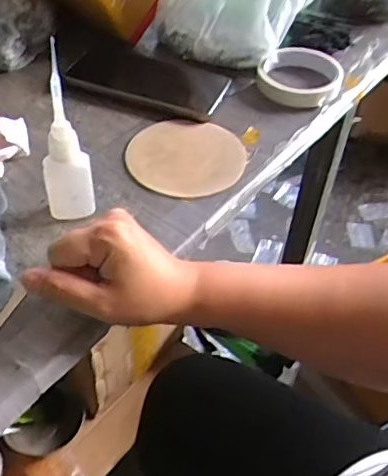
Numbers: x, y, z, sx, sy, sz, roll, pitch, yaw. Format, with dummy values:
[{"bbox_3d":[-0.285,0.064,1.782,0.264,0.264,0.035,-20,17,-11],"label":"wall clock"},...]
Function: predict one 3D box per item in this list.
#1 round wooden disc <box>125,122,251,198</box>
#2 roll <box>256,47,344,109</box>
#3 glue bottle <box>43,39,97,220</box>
[{"bbox_3d":[-0.007,-0.075,0.528,0.106,0.007,0.094,7,53,3],"label":"round wooden disc"},{"bbox_3d":[0.112,-0.173,0.609,0.088,0.025,0.086,2,47,-2],"label":"roll"},{"bbox_3d":[-0.096,-0.071,0.425,0.035,0.149,0.020,-11,49,-15],"label":"glue bottle"}]

